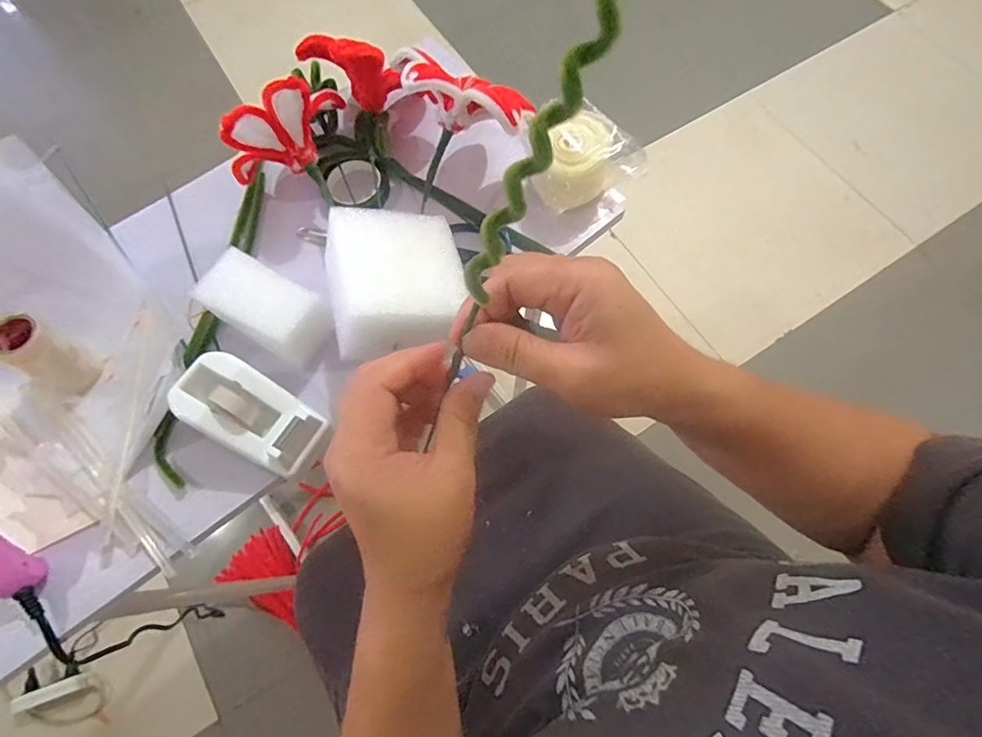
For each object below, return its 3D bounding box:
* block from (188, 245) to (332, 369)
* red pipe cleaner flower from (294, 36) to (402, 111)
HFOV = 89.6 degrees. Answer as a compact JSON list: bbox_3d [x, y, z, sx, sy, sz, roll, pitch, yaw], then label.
[{"bbox_3d":[-0.165,-0.042,0.375,0.097,0.046,0.052,31,73,11],"label":"block"},{"bbox_3d":[-0.120,-0.249,0.414,0.085,0.049,0.021,21,71,8],"label":"red pipe cleaner flower"}]

